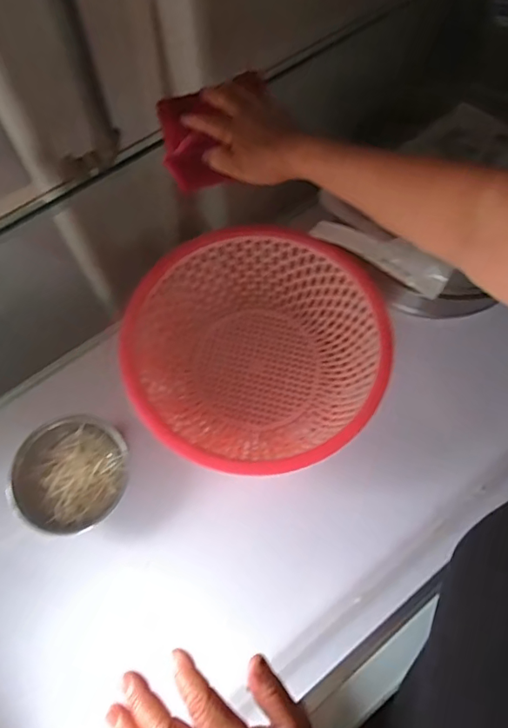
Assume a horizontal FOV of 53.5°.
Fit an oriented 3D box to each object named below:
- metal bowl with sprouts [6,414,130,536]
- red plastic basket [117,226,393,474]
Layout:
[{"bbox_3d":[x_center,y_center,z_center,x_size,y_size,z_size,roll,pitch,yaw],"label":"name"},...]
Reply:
[{"bbox_3d":[-0.245,0.150,0.685,0.130,0.069,0.150,24,70,10],"label":"metal bowl with sprouts"},{"bbox_3d":[-0.002,-0.014,0.703,0.322,0.121,0.323,0,68,0],"label":"red plastic basket"}]

